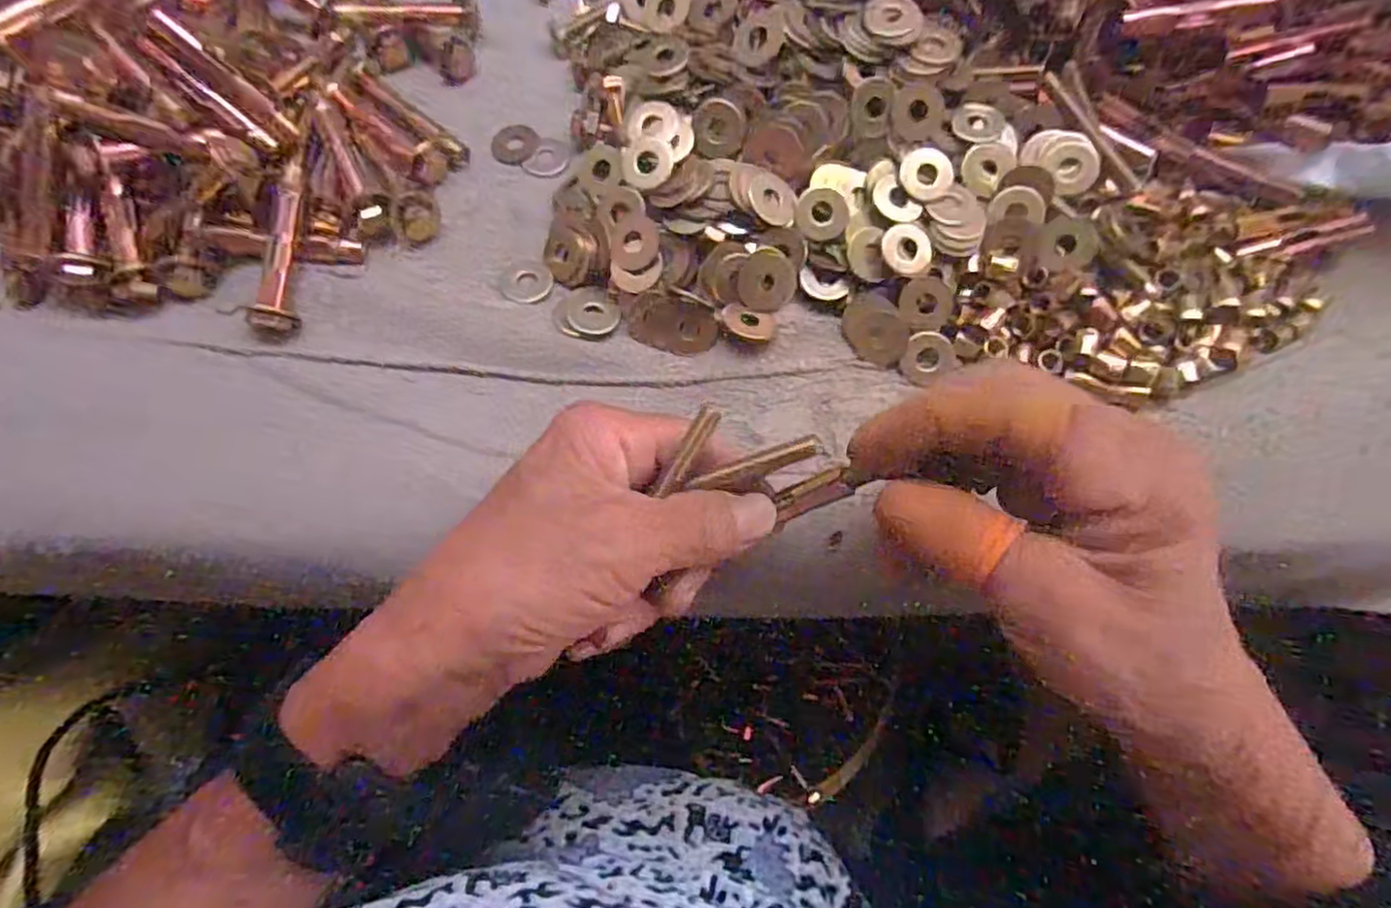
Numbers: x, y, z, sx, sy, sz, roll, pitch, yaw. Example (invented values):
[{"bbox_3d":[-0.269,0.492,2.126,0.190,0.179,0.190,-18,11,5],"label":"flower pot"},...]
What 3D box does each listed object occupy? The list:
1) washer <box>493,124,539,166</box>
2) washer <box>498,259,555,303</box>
[{"bbox_3d":[-0.080,-0.138,0.311,0.020,0.004,0.021,-2,71,0],"label":"washer"},{"bbox_3d":[-0.070,-0.071,0.289,0.021,0.004,0.020,0,71,1],"label":"washer"}]

